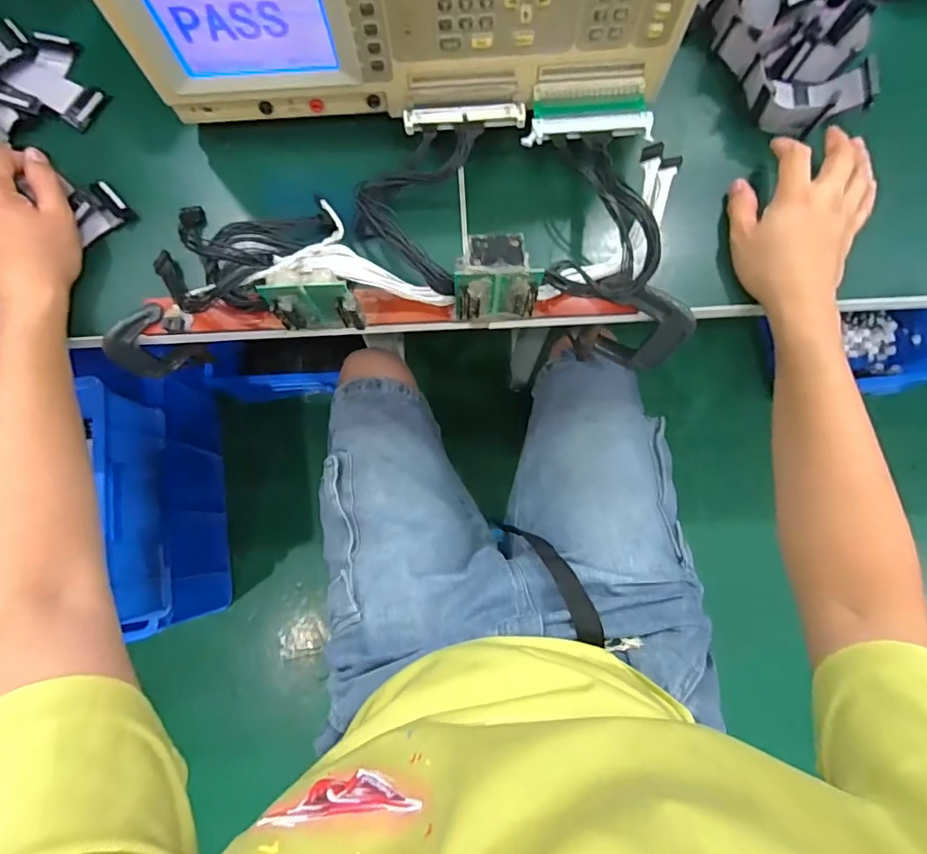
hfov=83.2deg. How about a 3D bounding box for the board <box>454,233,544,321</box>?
[{"bbox_3d":[0.026,-0.109,0.405,0.064,0.079,0.043,-2,79,0],"label":"board"}]

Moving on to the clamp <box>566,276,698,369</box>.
[{"bbox_3d":[0.153,-0.087,0.492,0.085,0.183,0.026,18,80,4],"label":"clamp"}]

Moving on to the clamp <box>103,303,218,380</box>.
[{"bbox_3d":[-0.272,-0.070,0.469,0.057,0.108,0.018,-44,82,-8],"label":"clamp"}]

